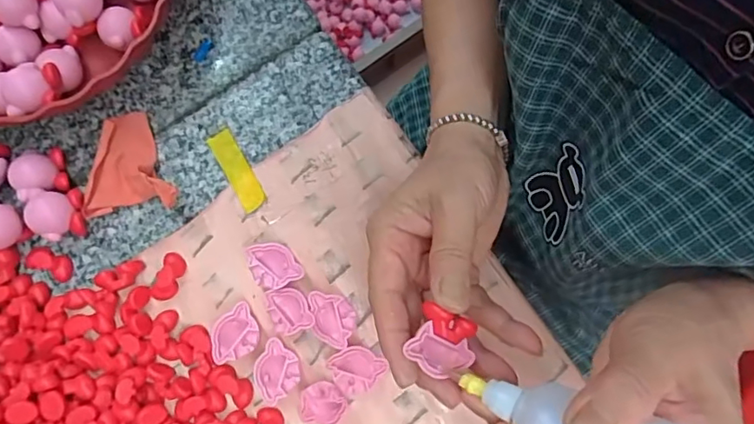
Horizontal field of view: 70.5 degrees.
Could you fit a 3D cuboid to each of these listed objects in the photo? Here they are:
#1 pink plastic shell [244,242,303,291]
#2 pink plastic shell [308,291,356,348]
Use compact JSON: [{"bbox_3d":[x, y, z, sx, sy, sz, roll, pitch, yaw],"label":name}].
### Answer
[{"bbox_3d":[-0.066,0.034,0.345,0.029,0.013,0.031,-25,77,-4],"label":"pink plastic shell"},{"bbox_3d":[-0.027,0.066,0.334,0.026,0.008,0.035,-11,86,3],"label":"pink plastic shell"}]

